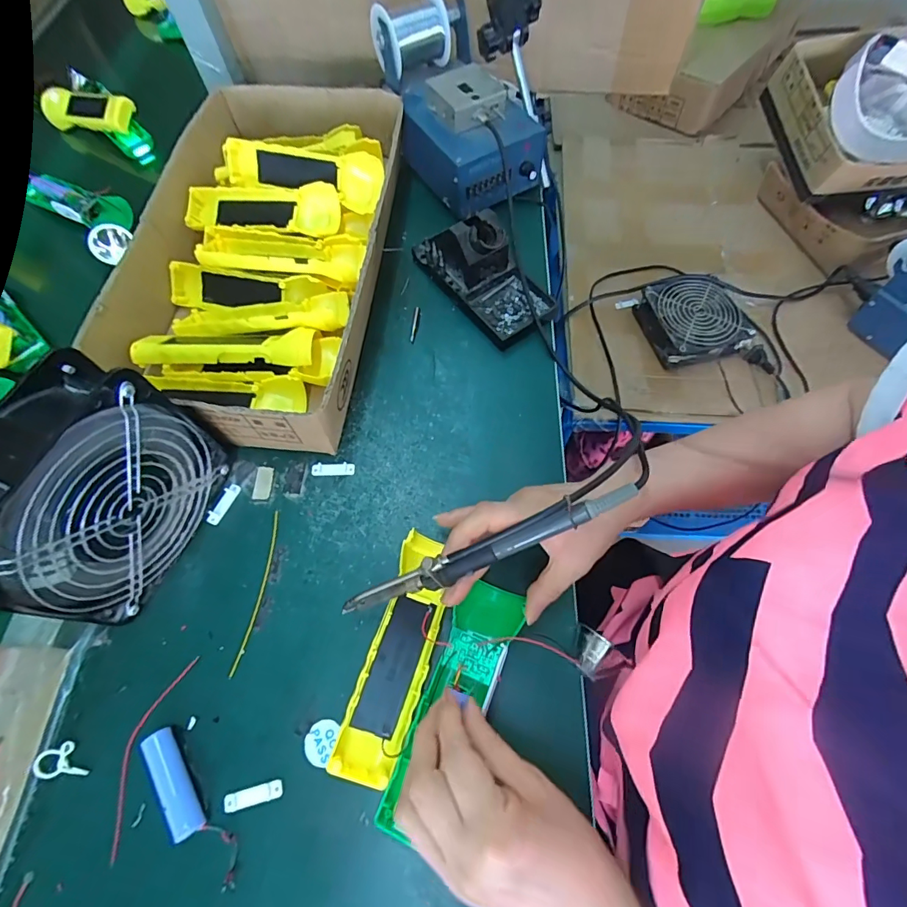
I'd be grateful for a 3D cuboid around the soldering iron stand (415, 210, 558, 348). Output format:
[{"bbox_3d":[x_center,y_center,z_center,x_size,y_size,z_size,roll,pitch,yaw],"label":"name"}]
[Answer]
[{"bbox_3d":[0.032,-0.190,0.454,0.079,0.069,0.155,-32,67,-12],"label":"soldering iron stand"}]

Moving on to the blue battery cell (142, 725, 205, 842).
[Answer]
[{"bbox_3d":[-0.183,0.215,0.301,0.017,0.016,0.066,-33,67,-12],"label":"blue battery cell"}]

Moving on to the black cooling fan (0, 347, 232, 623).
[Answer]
[{"bbox_3d":[-0.246,0.030,0.320,0.067,0.148,0.151,18,67,11],"label":"black cooling fan"}]

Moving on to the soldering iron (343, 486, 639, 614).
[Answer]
[{"bbox_3d":[0.019,0.064,0.291,0.195,0.021,0.014,-24,67,9],"label":"soldering iron"}]

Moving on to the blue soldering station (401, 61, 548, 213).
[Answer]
[{"bbox_3d":[0.020,-0.366,0.515,0.124,0.086,0.158,-29,67,-11],"label":"blue soldering station"}]

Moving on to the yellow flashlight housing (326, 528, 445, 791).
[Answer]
[{"bbox_3d":[-0.038,0.140,0.327,0.043,0.021,0.163,14,67,6],"label":"yellow flashlight housing"}]

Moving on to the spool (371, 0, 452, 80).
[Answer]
[{"bbox_3d":[-0.046,-0.462,0.512,0.076,0.067,0.062,-31,66,-12],"label":"spool"}]

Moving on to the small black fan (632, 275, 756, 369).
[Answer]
[{"bbox_3d":[0.340,-0.189,0.653,0.142,0.052,0.124,-14,64,-4],"label":"small black fan"}]

